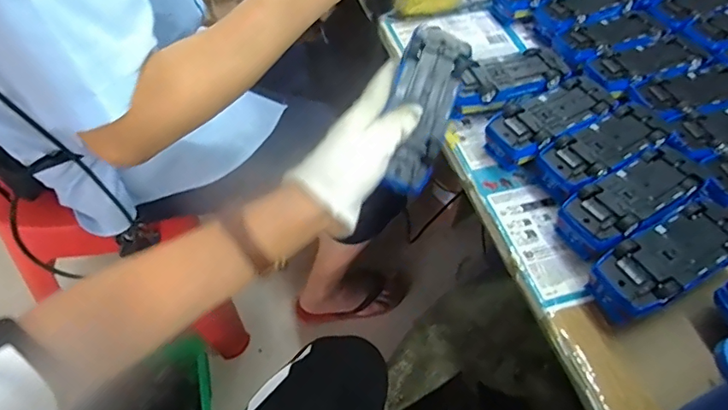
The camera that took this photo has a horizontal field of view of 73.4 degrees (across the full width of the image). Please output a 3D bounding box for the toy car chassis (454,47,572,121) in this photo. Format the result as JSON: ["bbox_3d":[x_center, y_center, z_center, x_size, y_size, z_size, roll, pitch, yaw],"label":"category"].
[{"bbox_3d":[0.145,-0.120,0.504,0.123,0.042,0.062,-14,55,-14],"label":"toy car chassis"}]

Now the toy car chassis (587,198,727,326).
[{"bbox_3d":[0.233,0.047,0.383,0.132,0.046,0.052,-23,58,-20],"label":"toy car chassis"}]

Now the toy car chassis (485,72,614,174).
[{"bbox_3d":[0.175,-0.077,0.473,0.123,0.047,0.056,-26,59,-21],"label":"toy car chassis"}]

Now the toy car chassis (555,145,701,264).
[{"bbox_3d":[0.219,0.003,0.415,0.134,0.047,0.053,-25,59,-21],"label":"toy car chassis"}]

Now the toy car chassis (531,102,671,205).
[{"bbox_3d":[0.215,-0.044,0.451,0.137,0.046,0.055,-24,58,-20],"label":"toy car chassis"}]

